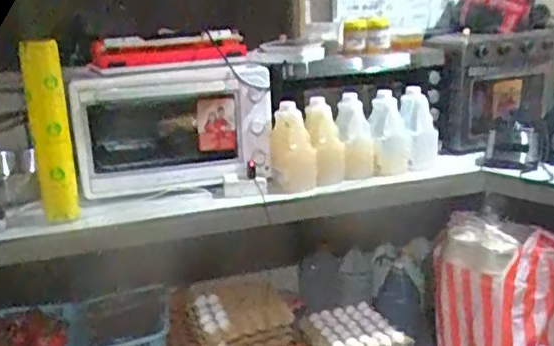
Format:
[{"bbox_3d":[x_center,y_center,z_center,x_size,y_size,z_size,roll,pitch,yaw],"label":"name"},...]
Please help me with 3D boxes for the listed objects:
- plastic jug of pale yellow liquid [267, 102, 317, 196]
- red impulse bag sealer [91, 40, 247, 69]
[{"bbox_3d":[0.040,-0.071,1.801,0.140,0.240,0.088,-3,16,0],"label":"plastic jug of pale yellow liquid"},{"bbox_3d":[-0.319,-0.364,1.836,0.438,0.067,0.071,-8,16,-16],"label":"red impulse bag sealer"}]

